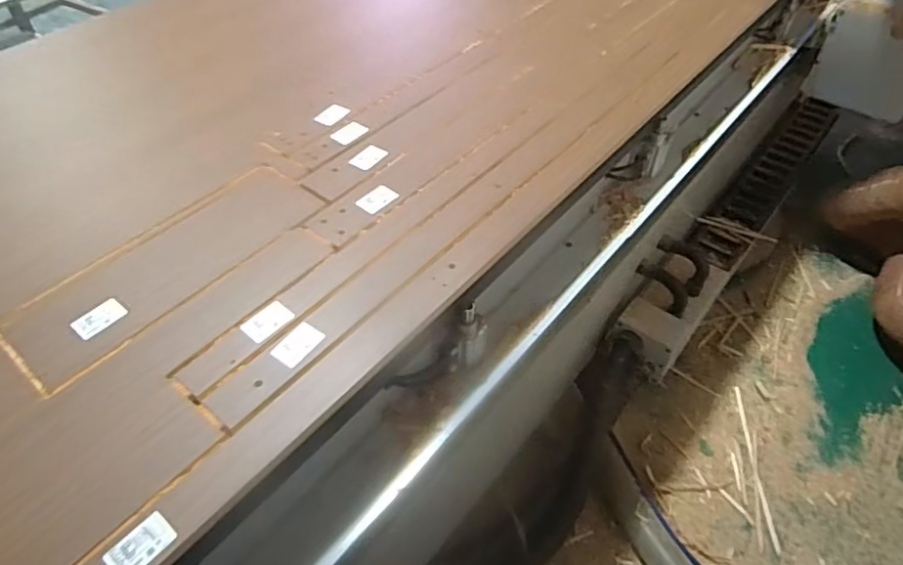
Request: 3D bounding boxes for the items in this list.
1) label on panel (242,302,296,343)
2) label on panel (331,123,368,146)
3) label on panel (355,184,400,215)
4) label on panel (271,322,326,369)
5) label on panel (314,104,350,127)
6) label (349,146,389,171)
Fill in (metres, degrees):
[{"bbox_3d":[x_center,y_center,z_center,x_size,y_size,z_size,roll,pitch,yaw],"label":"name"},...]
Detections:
[{"bbox_3d":[-0.249,0.053,0.784,0.046,0.004,0.065,30,52,26],"label":"label on panel"},{"bbox_3d":[-0.188,-0.275,1.072,0.046,0.008,0.066,26,53,22],"label":"label on panel"},{"bbox_3d":[-0.121,-0.136,0.952,0.043,0.004,0.065,37,58,23],"label":"label on panel"},{"bbox_3d":[-0.200,0.081,0.758,0.039,0.004,0.065,31,55,16],"label":"label on panel"},{"bbox_3d":[-0.227,-0.319,1.113,0.039,0.004,0.066,28,55,14],"label":"label on panel"},{"bbox_3d":[-0.146,-0.220,1.026,0.044,0.004,0.072,27,49,17],"label":"label"}]

